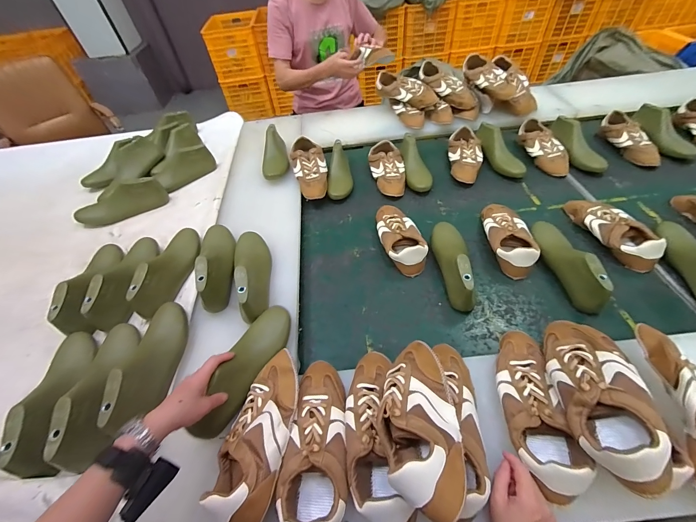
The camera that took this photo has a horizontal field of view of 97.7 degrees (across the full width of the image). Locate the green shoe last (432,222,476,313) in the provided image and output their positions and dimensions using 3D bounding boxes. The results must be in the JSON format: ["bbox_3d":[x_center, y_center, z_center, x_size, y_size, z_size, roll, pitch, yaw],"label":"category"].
[{"bbox_3d":[0.249,-0.007,0.712,0.077,0.089,0.248,-4,51,4],"label":"green shoe last"}]

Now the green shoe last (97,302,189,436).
[{"bbox_3d":[-0.362,0.175,0.552,0.070,0.080,0.244,-9,51,0],"label":"green shoe last"}]

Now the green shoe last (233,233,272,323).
[{"bbox_3d":[-0.214,0.007,0.676,0.072,0.091,0.256,-17,52,-6],"label":"green shoe last"}]

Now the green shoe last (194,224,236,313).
[{"bbox_3d":[-0.302,-0.006,0.713,0.076,0.093,0.262,-20,52,-9],"label":"green shoe last"}]

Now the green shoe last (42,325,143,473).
[{"bbox_3d":[-0.429,0.211,0.528,0.072,0.079,0.246,-17,52,-7],"label":"green shoe last"}]

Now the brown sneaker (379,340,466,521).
[{"bbox_3d":[0.099,0.217,0.435,0.104,0.071,0.244,0,31,6],"label":"brown sneaker"}]

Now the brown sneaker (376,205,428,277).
[{"bbox_3d":[0.133,-0.071,0.797,0.102,0.066,0.241,-11,50,-2],"label":"brown sneaker"}]

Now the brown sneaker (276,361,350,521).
[{"bbox_3d":[-0.041,0.272,0.473,0.092,0.083,0.229,1,52,8],"label":"brown sneaker"}]

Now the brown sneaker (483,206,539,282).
[{"bbox_3d":[0.397,-0.068,0.762,0.104,0.064,0.234,2,51,8],"label":"brown sneaker"}]

